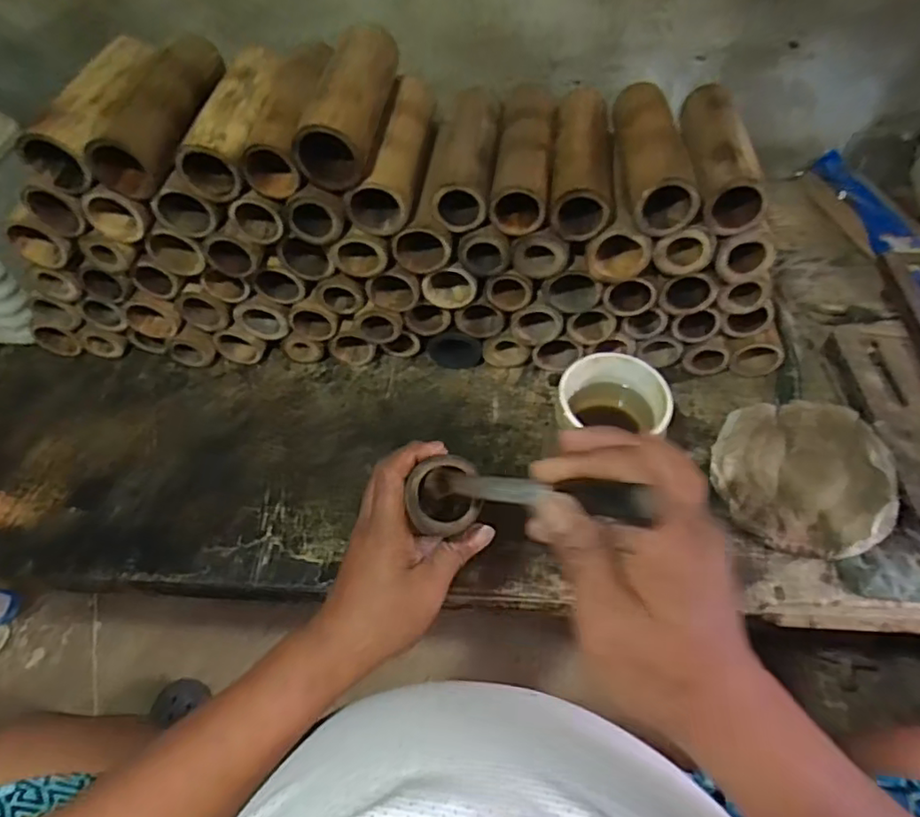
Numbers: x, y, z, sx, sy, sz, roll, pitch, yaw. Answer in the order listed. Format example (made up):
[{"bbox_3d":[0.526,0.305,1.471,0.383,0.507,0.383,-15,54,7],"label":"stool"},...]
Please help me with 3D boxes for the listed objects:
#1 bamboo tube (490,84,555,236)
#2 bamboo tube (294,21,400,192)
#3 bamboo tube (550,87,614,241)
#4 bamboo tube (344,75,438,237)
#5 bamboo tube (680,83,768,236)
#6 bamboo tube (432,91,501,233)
[{"bbox_3d":[0.062,-0.244,0.582,0.051,0.050,0.187,4,54,6],"label":"bamboo tube"},{"bbox_3d":[-0.094,-0.259,0.529,0.055,0.063,0.155,5,54,7],"label":"bamboo tube"},{"bbox_3d":[0.114,-0.230,0.573,0.055,0.048,0.179,4,54,6],"label":"bamboo tube"},{"bbox_3d":[-0.058,-0.240,0.578,0.056,0.057,0.173,6,54,8],"label":"bamboo tube"},{"bbox_3d":[0.230,-0.225,0.556,0.054,0.059,0.148,-2,53,2],"label":"bamboo tube"},{"bbox_3d":[0.009,-0.240,0.583,0.051,0.048,0.172,5,54,7],"label":"bamboo tube"}]

